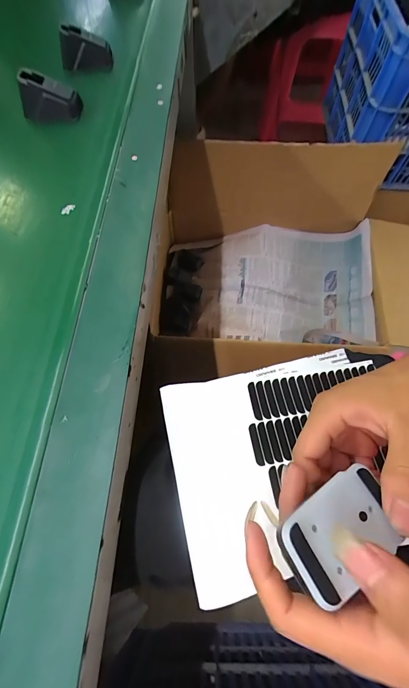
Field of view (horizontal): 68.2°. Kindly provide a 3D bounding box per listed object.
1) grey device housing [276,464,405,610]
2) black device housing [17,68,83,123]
[{"bbox_3d":[0.072,0.103,0.165,0.069,0.018,0.041,-21,66,-25],"label":"grey device housing"},{"bbox_3d":[-0.198,-0.318,0.387,0.069,0.042,0.033,6,67,2],"label":"black device housing"}]

